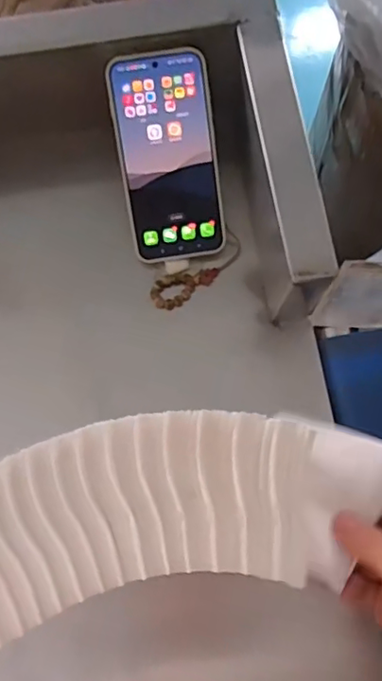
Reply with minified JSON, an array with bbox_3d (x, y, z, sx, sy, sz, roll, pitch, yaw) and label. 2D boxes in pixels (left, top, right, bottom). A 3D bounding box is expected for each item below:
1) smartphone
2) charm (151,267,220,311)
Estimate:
[{"bbox_3d":[-0.018,-0.140,0.459,0.073,0.005,0.153,-8,109,-2],"label":"smartphone"},{"bbox_3d":[-0.004,-0.045,0.482,0.057,0.010,0.025,-26,78,-6],"label":"charm"}]

